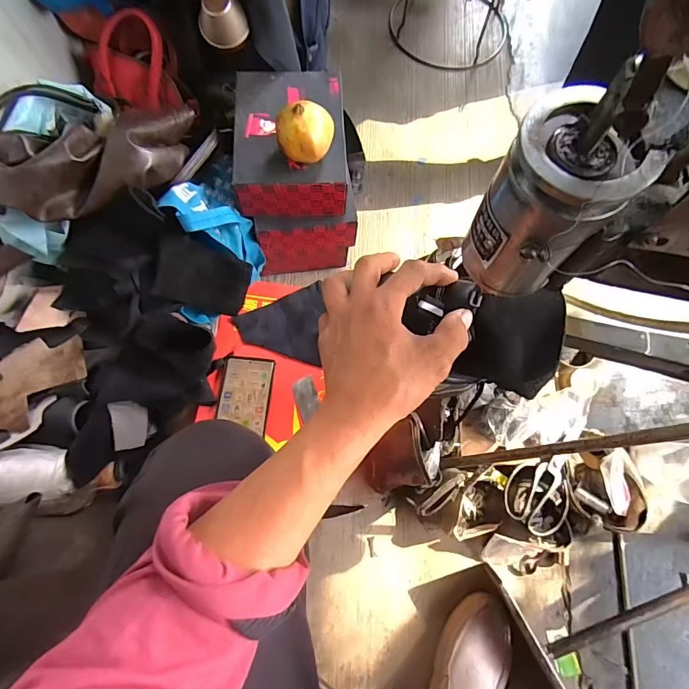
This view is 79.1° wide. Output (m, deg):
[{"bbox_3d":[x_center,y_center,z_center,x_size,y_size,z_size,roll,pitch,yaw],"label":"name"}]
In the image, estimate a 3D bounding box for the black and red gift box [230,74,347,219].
[{"bbox_3d":[-0.082,-0.311,0.651,0.162,0.085,0.199,-2,72,-2],"label":"black and red gift box"}]

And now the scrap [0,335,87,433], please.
[{"bbox_3d":[-0.441,0.058,0.564,0.182,0.016,0.098,-31,76,-11],"label":"scrap"}]

